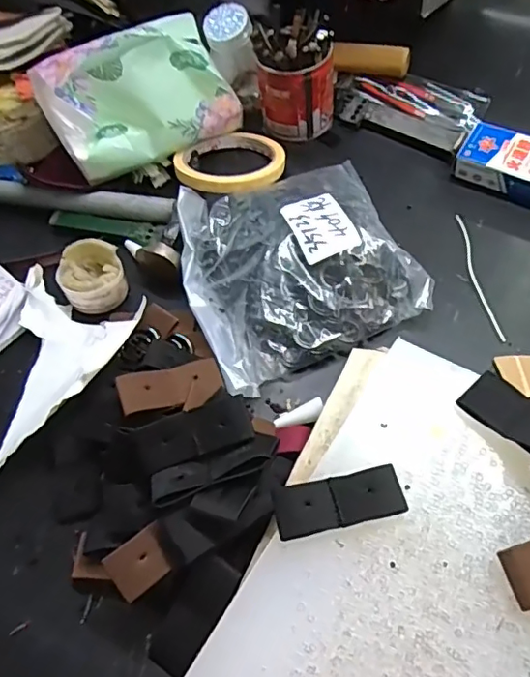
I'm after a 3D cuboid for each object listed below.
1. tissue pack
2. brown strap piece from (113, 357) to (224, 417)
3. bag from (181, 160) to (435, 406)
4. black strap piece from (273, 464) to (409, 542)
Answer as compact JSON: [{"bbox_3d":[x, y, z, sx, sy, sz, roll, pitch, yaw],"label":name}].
[{"bbox_3d":[-0.104,-0.201,0.463,0.149,0.086,0.082,-29,59,-11],"label":"tissue pack"},{"bbox_3d":[-0.057,0.030,0.336,0.062,0.004,0.027,-11,76,-25],"label":"brown strap piece"},{"bbox_3d":[0.021,-0.064,0.400,0.171,0.043,0.164,-25,57,-9],"label":"bag"},{"bbox_3d":[0.036,0.081,0.272,0.063,0.007,0.024,-12,56,0],"label":"black strap piece"}]

